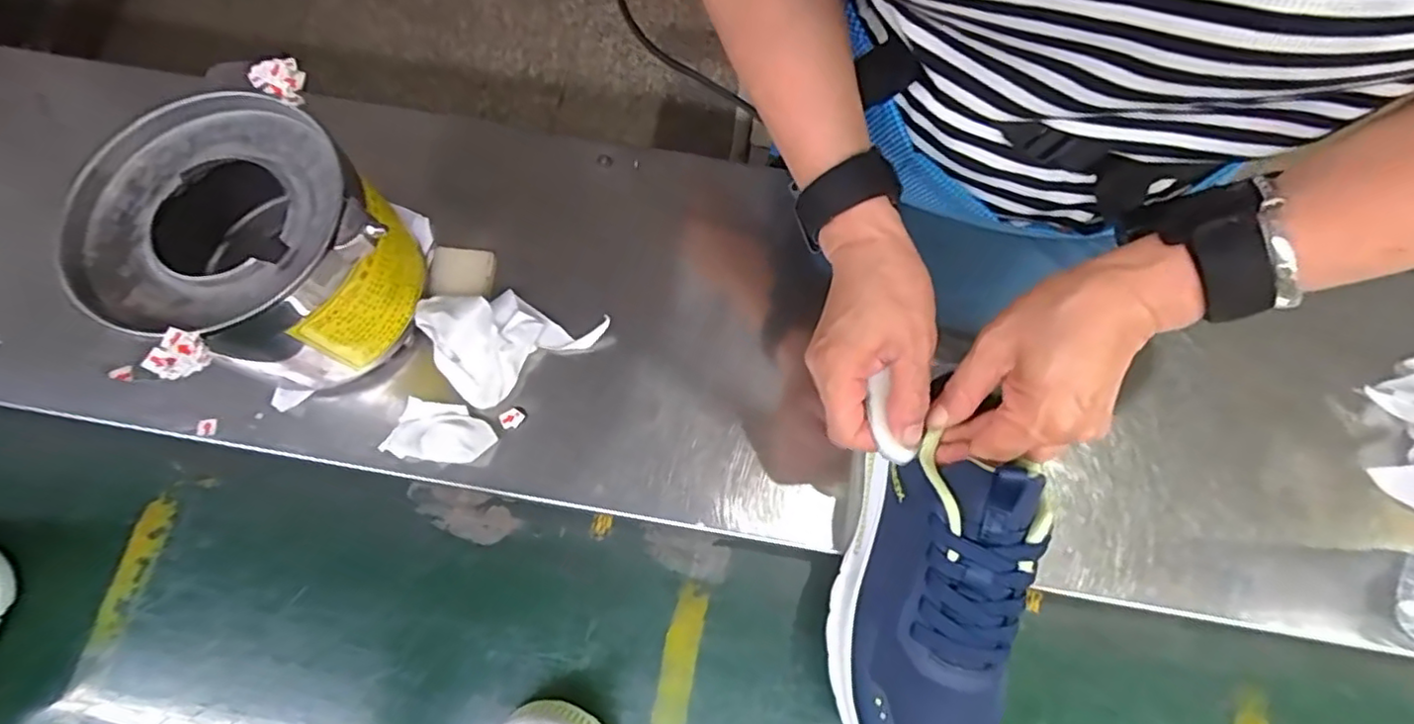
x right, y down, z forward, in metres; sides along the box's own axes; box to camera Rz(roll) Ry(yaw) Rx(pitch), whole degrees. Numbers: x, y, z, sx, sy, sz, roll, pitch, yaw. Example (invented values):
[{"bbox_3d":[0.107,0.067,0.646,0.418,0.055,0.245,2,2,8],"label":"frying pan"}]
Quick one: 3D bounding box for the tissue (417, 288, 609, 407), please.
[{"bbox_3d":[-0.130,-0.025,0.416,0.100,0.031,0.077,-34,73,-12],"label":"tissue"}]

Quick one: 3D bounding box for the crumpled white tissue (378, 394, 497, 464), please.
[{"bbox_3d":[-0.165,0.044,0.398,0.061,0.015,0.037,8,69,3],"label":"crumpled white tissue"}]

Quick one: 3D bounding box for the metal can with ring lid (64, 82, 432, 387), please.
[{"bbox_3d":[-0.261,-0.063,0.374,0.142,0.112,0.132,0,69,0],"label":"metal can with ring lid"}]

